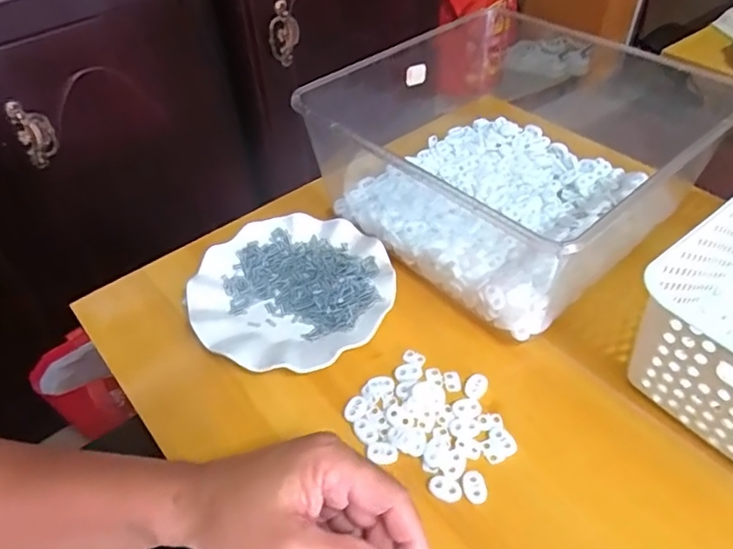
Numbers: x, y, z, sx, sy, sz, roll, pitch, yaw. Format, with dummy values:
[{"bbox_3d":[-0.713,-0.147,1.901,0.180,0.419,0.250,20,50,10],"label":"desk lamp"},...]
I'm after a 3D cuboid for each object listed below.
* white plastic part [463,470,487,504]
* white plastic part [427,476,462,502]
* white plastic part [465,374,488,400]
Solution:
[{"bbox_3d":[0.076,0.148,0.393,0.016,0.004,0.022,-5,46,-2],"label":"white plastic part"},{"bbox_3d":[0.055,0.151,0.395,0.023,0.004,0.015,13,48,14],"label":"white plastic part"},{"bbox_3d":[0.088,0.090,0.451,0.016,0.004,0.026,20,50,21],"label":"white plastic part"}]

